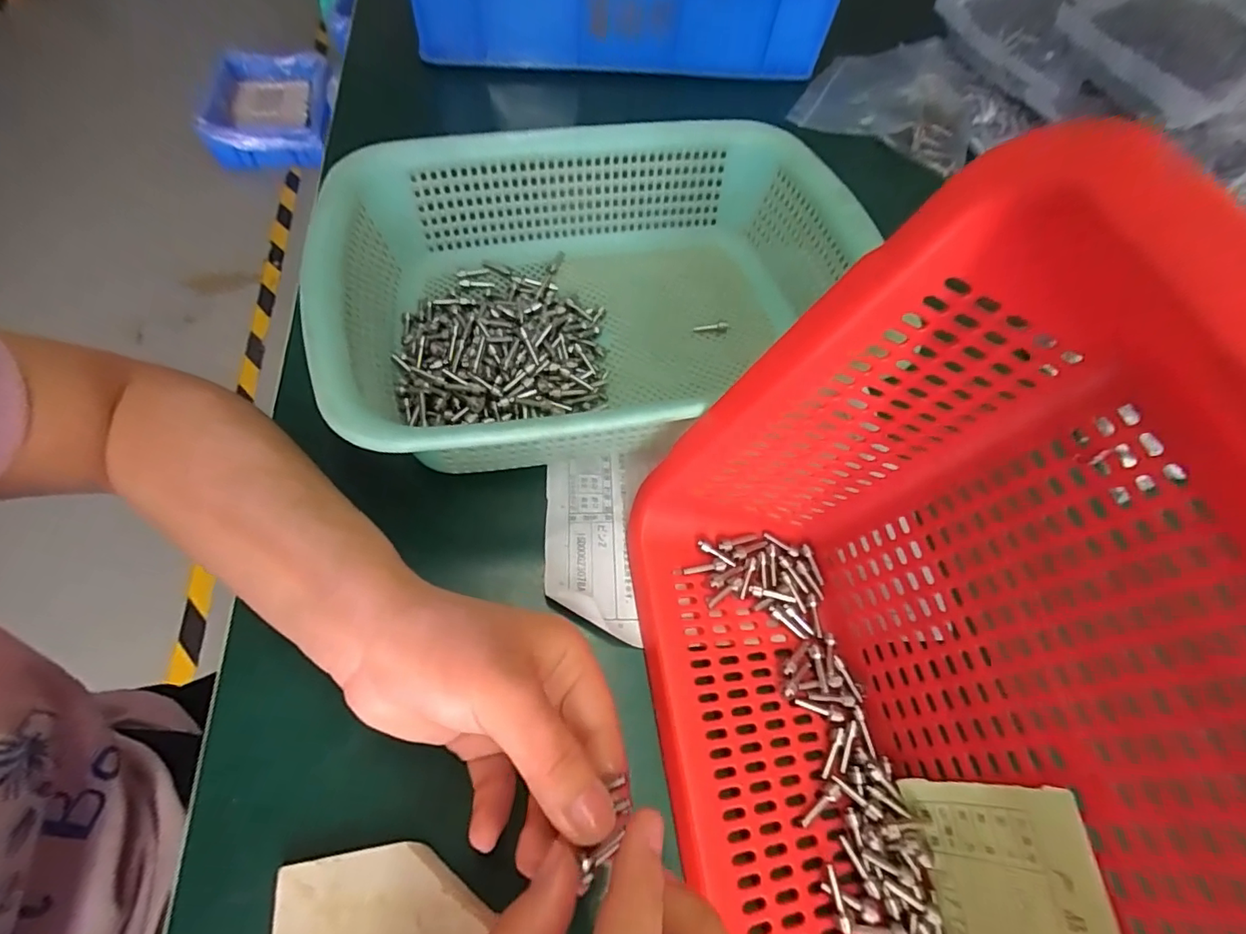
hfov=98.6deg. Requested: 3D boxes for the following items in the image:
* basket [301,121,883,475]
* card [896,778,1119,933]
[{"bbox_3d":[-0.014,-0.098,0.316,0.280,0.083,0.219,-7,61,-9],"label":"basket"},{"bbox_3d":[0.139,0.166,0.187,0.008,0.062,0.095,11,61,-22],"label":"card"}]

